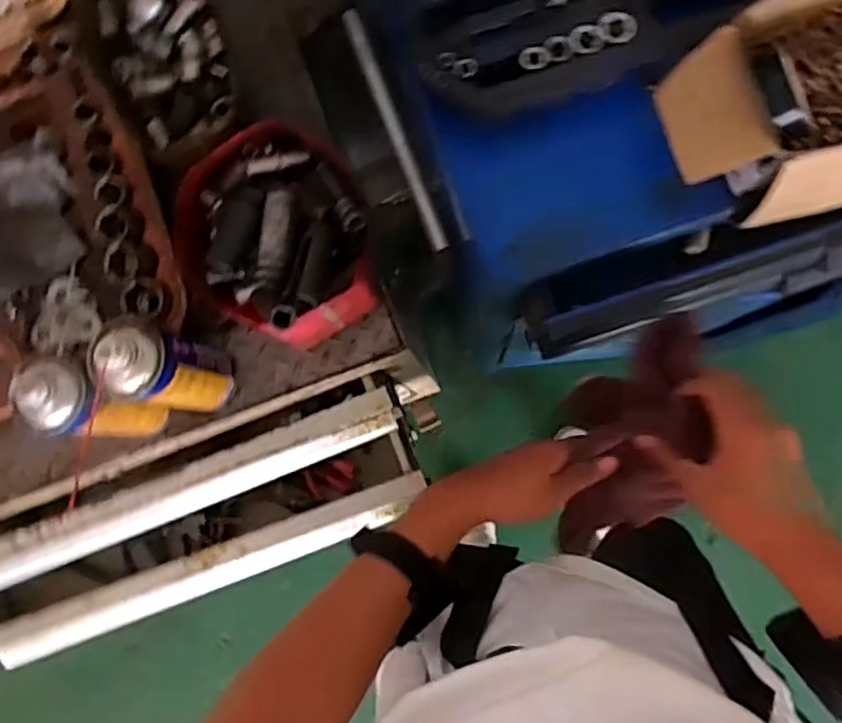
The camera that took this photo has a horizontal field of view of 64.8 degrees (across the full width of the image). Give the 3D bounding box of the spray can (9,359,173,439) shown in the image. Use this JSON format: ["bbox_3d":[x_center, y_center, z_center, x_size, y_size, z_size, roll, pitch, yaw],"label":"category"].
[{"bbox_3d":[-0.282,0.038,0.603,0.068,0.186,0.060,10,85,5],"label":"spray can"}]

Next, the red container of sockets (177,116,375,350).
[{"bbox_3d":[-0.132,-0.122,0.632,0.207,0.065,0.183,28,87,6],"label":"red container of sockets"}]

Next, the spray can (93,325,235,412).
[{"bbox_3d":[-0.220,0.011,0.601,0.056,0.199,0.059,0,84,4],"label":"spray can"}]

